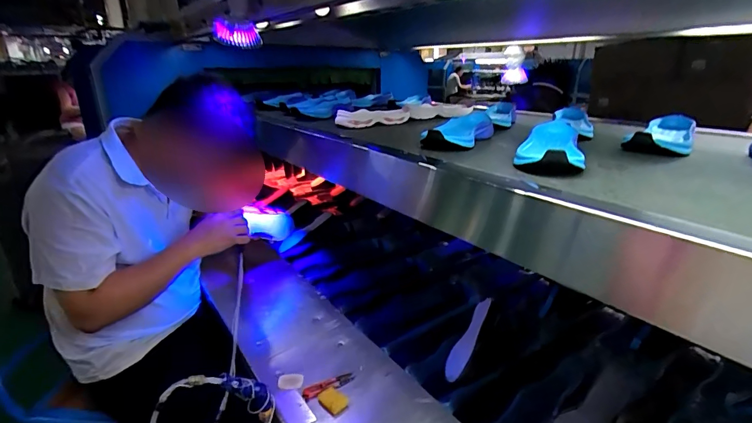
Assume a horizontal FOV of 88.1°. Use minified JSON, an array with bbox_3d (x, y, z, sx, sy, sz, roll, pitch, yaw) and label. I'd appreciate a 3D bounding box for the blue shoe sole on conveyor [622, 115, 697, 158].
[{"bbox_3d":[0.550,-0.149,0.750,0.101,0.051,0.268,16,23,35],"label":"blue shoe sole on conveyor"}]

